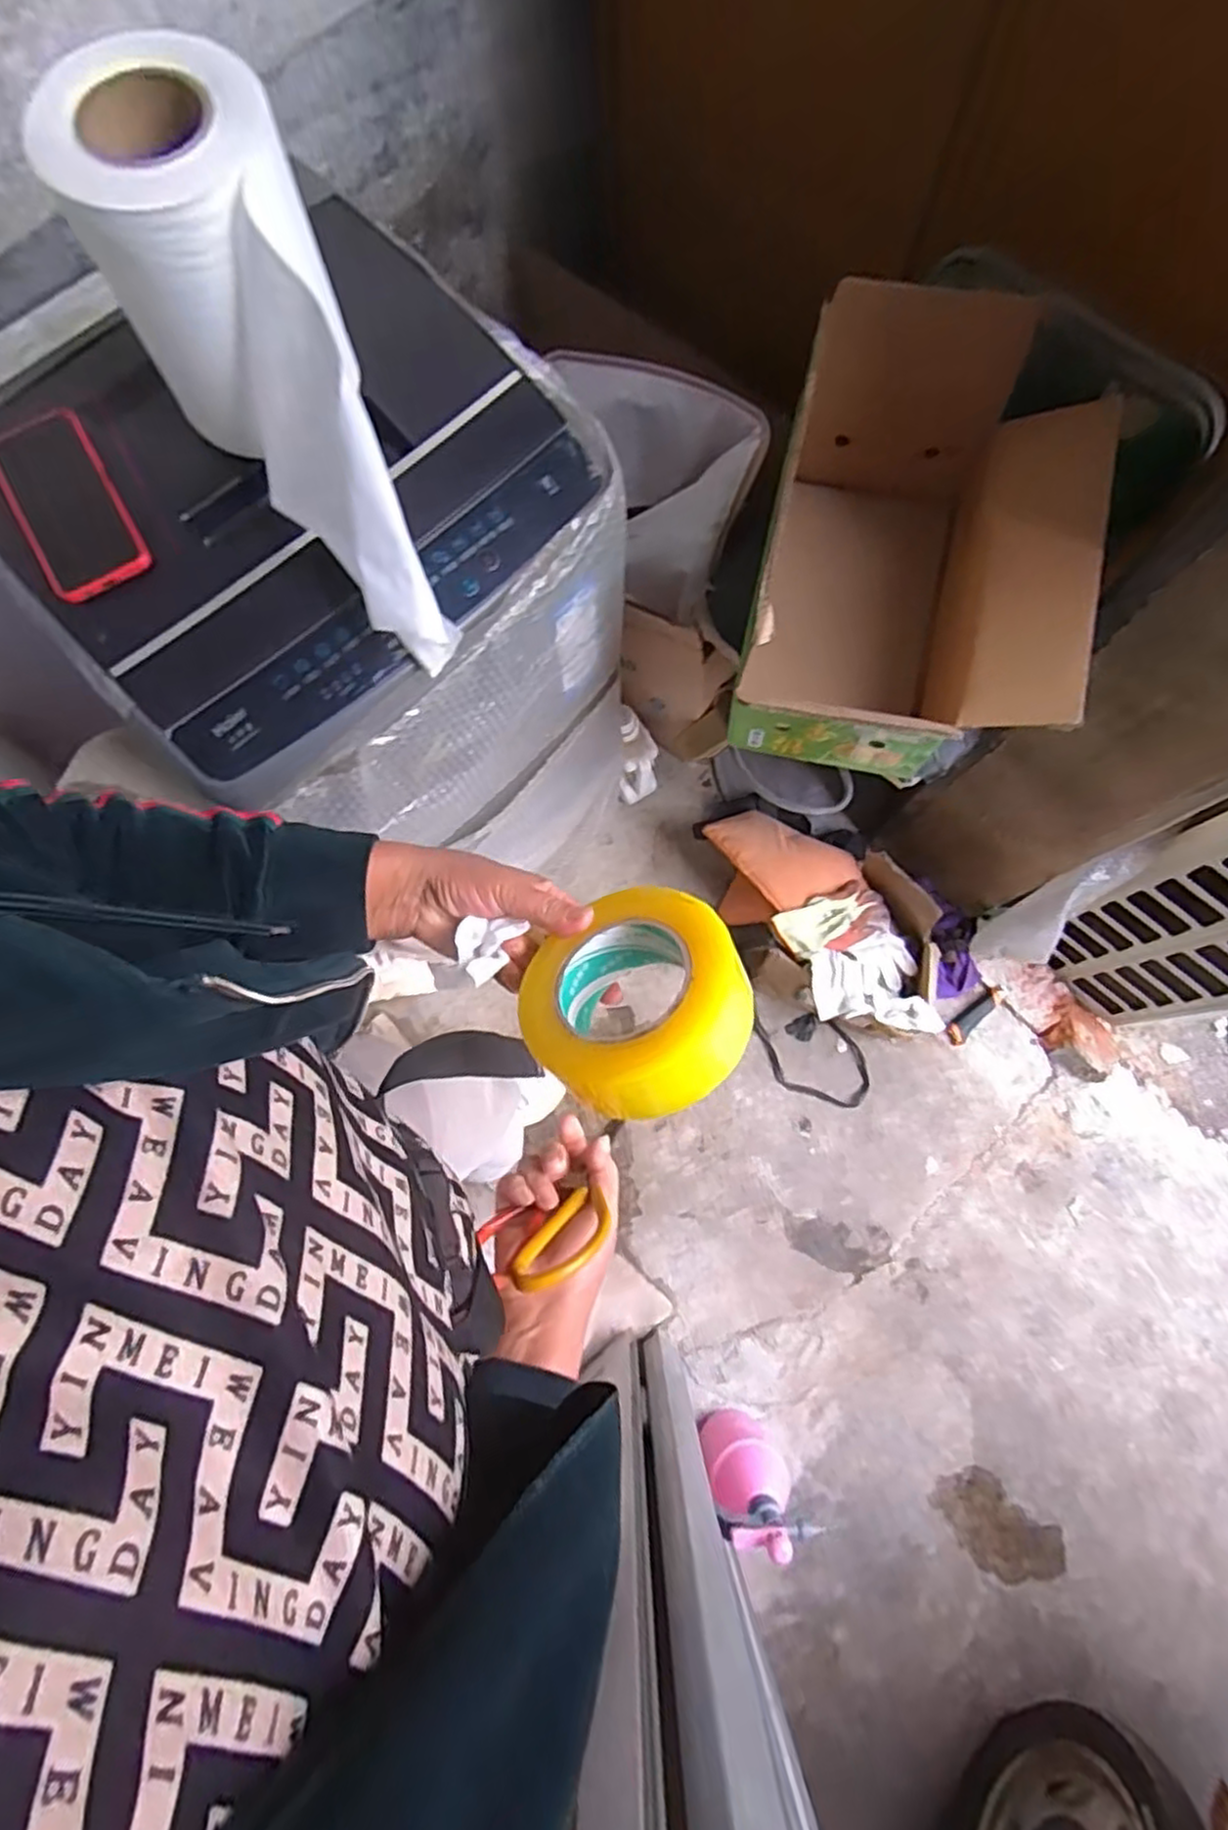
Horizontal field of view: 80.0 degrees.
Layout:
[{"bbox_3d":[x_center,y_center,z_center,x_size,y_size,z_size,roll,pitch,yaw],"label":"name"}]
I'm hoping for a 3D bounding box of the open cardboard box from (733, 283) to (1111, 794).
[{"bbox_3d":[0.336,-0.402,0.820,0.312,0.260,0.403,12,78,4],"label":"open cardboard box"}]

